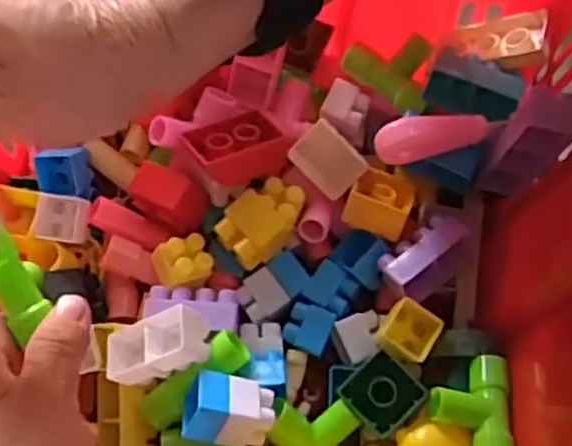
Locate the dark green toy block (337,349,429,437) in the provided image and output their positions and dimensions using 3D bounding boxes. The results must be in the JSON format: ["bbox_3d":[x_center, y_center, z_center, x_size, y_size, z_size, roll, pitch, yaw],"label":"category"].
[{"bbox_3d":[0.047,0.082,0.369,0.033,0.019,0.031,41,92,6],"label":"dark green toy block"}]

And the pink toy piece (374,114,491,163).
[{"bbox_3d":[0.071,-0.042,0.365,0.057,0.020,0.015,-12,70,-3],"label":"pink toy piece"}]

